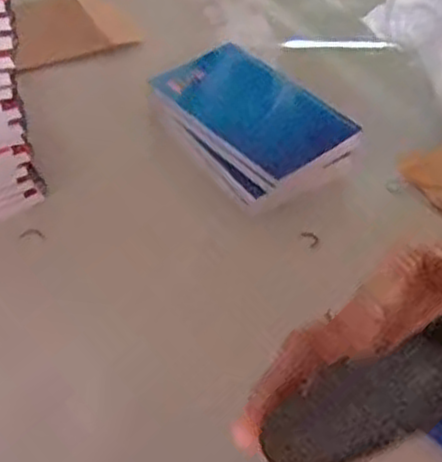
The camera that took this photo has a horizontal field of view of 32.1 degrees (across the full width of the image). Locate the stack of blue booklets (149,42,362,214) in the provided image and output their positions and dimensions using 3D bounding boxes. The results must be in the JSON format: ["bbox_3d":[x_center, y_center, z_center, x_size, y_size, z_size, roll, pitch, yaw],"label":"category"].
[{"bbox_3d":[0.020,-0.076,0.523,0.093,0.028,0.130,-30,55,-29],"label":"stack of blue booklets"}]

